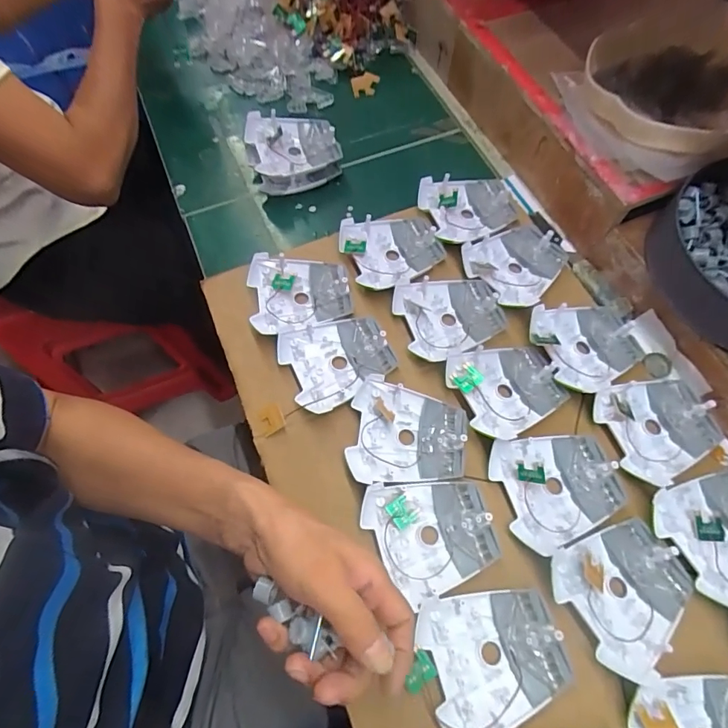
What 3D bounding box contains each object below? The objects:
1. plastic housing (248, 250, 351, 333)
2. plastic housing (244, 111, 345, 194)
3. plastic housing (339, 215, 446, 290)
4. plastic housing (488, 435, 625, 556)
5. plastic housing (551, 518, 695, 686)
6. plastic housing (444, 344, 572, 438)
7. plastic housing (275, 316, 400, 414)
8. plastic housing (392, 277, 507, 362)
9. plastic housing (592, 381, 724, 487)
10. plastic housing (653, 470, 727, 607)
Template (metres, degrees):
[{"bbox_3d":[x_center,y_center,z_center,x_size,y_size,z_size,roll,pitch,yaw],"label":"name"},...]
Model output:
[{"bbox_3d":[-0.070,-0.078,0.492,0.107,0.017,0.093,-7,66,-2],"label":"plastic housing"},{"bbox_3d":[-0.088,-0.266,0.569,0.108,0.050,0.092,-13,67,-5],"label":"plastic housing"},{"bbox_3d":[0.033,-0.129,0.517,0.112,0.020,0.092,-12,67,-5],"label":"plastic housing"},{"bbox_3d":[0.177,0.112,0.406,0.110,0.018,0.095,-7,66,-3],"label":"plastic housing"},{"bbox_3d":[0.215,0.182,0.366,0.104,0.021,0.094,-31,69,-12],"label":"plastic housing"},{"bbox_3d":[0.143,0.021,0.445,0.106,0.023,0.091,-21,68,-8],"label":"plastic housing"},{"bbox_3d":[-0.027,-0.005,0.459,0.106,0.014,0.090,-24,68,-10],"label":"plastic housing"},{"bbox_3d":[0.094,-0.052,0.483,0.107,0.018,0.093,-17,67,-7],"label":"plastic housing"},{"bbox_3d":[0.289,0.059,0.435,0.112,0.019,0.093,-18,67,-7],"label":"plastic housing"},{"bbox_3d":[0.316,0.143,0.391,0.105,0.020,0.095,-26,68,-10],"label":"plastic housing"}]

